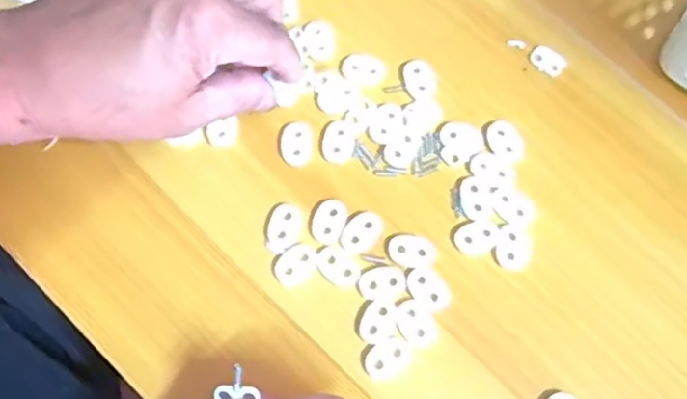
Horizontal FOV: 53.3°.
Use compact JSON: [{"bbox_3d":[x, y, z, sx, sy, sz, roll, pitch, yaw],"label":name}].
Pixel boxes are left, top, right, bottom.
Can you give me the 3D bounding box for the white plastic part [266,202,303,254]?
[{"bbox_3d":[-0.030,0.014,0.345,0.016,0.004,0.026,9,73,2],"label":"white plastic part"}]

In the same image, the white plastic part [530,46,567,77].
[{"bbox_3d":[0.113,-0.076,0.375,0.019,0.004,0.013,32,75,8],"label":"white plastic part"}]

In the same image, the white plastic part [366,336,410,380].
[{"bbox_3d":[0.021,0.076,0.329,0.023,0.004,0.015,-27,76,-9],"label":"white plastic part"}]

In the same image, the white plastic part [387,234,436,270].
[{"bbox_3d":[0.034,0.026,0.344,0.025,0.004,0.016,11,73,2],"label":"white plastic part"}]

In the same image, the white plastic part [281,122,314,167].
[{"bbox_3d":[-0.024,-0.029,0.357,0.016,0.004,0.023,-4,73,-2],"label":"white plastic part"}]

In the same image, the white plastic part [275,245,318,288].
[{"bbox_3d":[-0.024,0.033,0.342,0.022,0.004,0.017,-35,77,-11],"label":"white plastic part"}]

